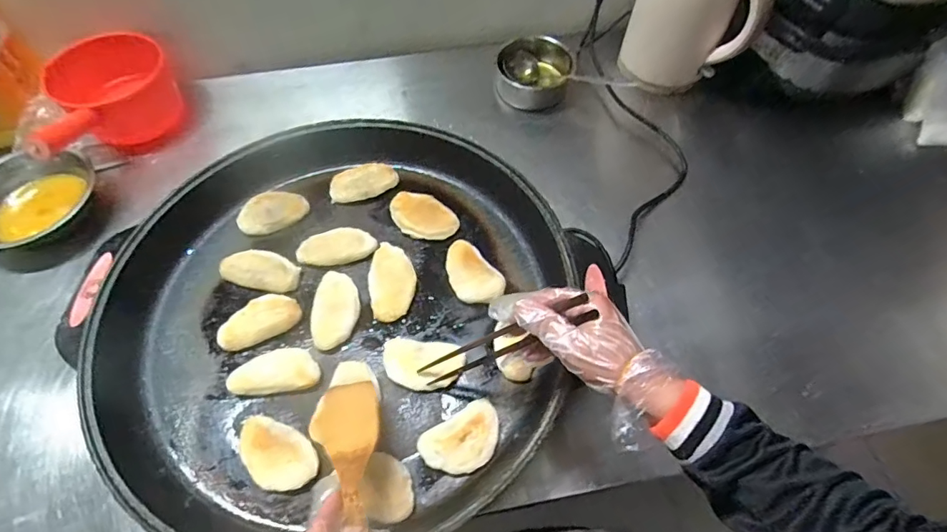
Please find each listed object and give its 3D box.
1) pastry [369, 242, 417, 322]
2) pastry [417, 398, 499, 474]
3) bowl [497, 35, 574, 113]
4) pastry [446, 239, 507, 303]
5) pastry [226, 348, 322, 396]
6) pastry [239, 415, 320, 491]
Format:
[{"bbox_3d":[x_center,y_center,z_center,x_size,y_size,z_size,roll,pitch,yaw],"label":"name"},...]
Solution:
[{"bbox_3d":[-0.104,0.019,0.608,0.057,0.021,0.099,-7,60,-4],"label":"pastry"},{"bbox_3d":[-0.009,0.187,0.509,0.088,0.020,0.059,-31,64,-17],"label":"pastry"},{"bbox_3d":[0.106,-0.344,0.840,0.125,0.077,0.105,8,60,5],"label":"bowl"},{"bbox_3d":[-0.004,0.013,0.609,0.059,0.025,0.096,-38,67,-20],"label":"pastry"},{"bbox_3d":[-0.227,0.122,0.549,0.097,0.019,0.047,-6,60,-3],"label":"pastry"},{"bbox_3d":[-0.208,0.199,0.502,0.093,0.020,0.055,29,64,16],"label":"pastry"}]

